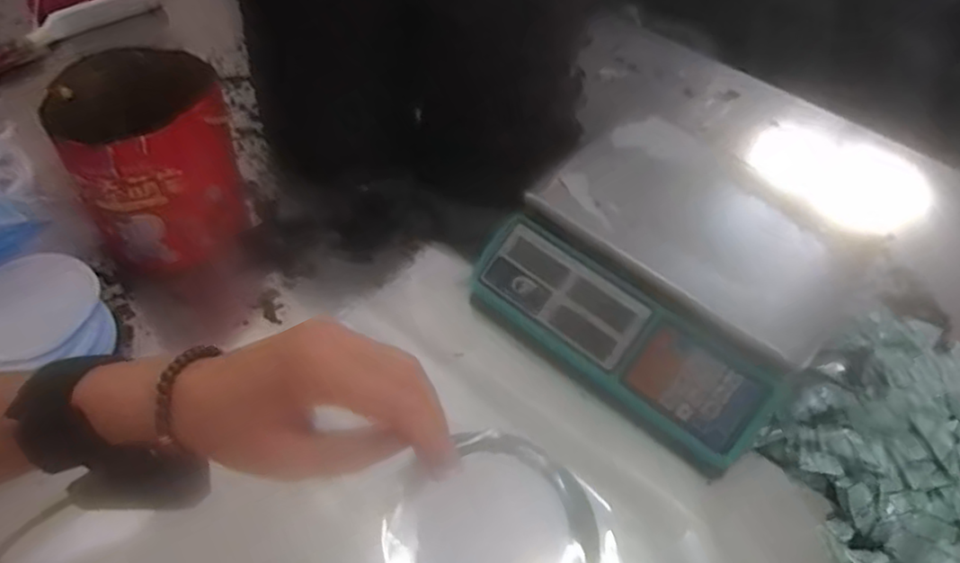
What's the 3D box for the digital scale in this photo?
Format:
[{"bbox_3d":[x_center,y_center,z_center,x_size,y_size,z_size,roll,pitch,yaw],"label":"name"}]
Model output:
[{"bbox_3d":[0.205,-0.010,0.722,0.323,0.104,0.304,36,57,23],"label":"digital scale"}]

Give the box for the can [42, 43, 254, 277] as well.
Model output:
[{"bbox_3d":[-0.344,-0.124,0.726,0.150,0.188,0.149,2,51,-2],"label":"can"}]

